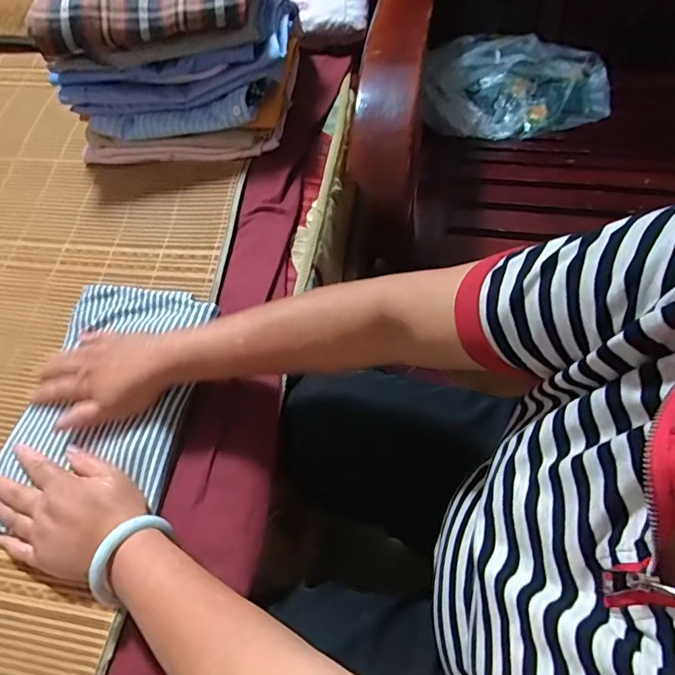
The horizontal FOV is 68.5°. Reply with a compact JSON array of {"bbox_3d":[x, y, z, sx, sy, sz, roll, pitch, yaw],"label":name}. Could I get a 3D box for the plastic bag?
[{"bbox_3d":[0.315,-0.424,0.827,0.318,0.099,0.140,-7,63,2],"label":"plastic bag"}]

